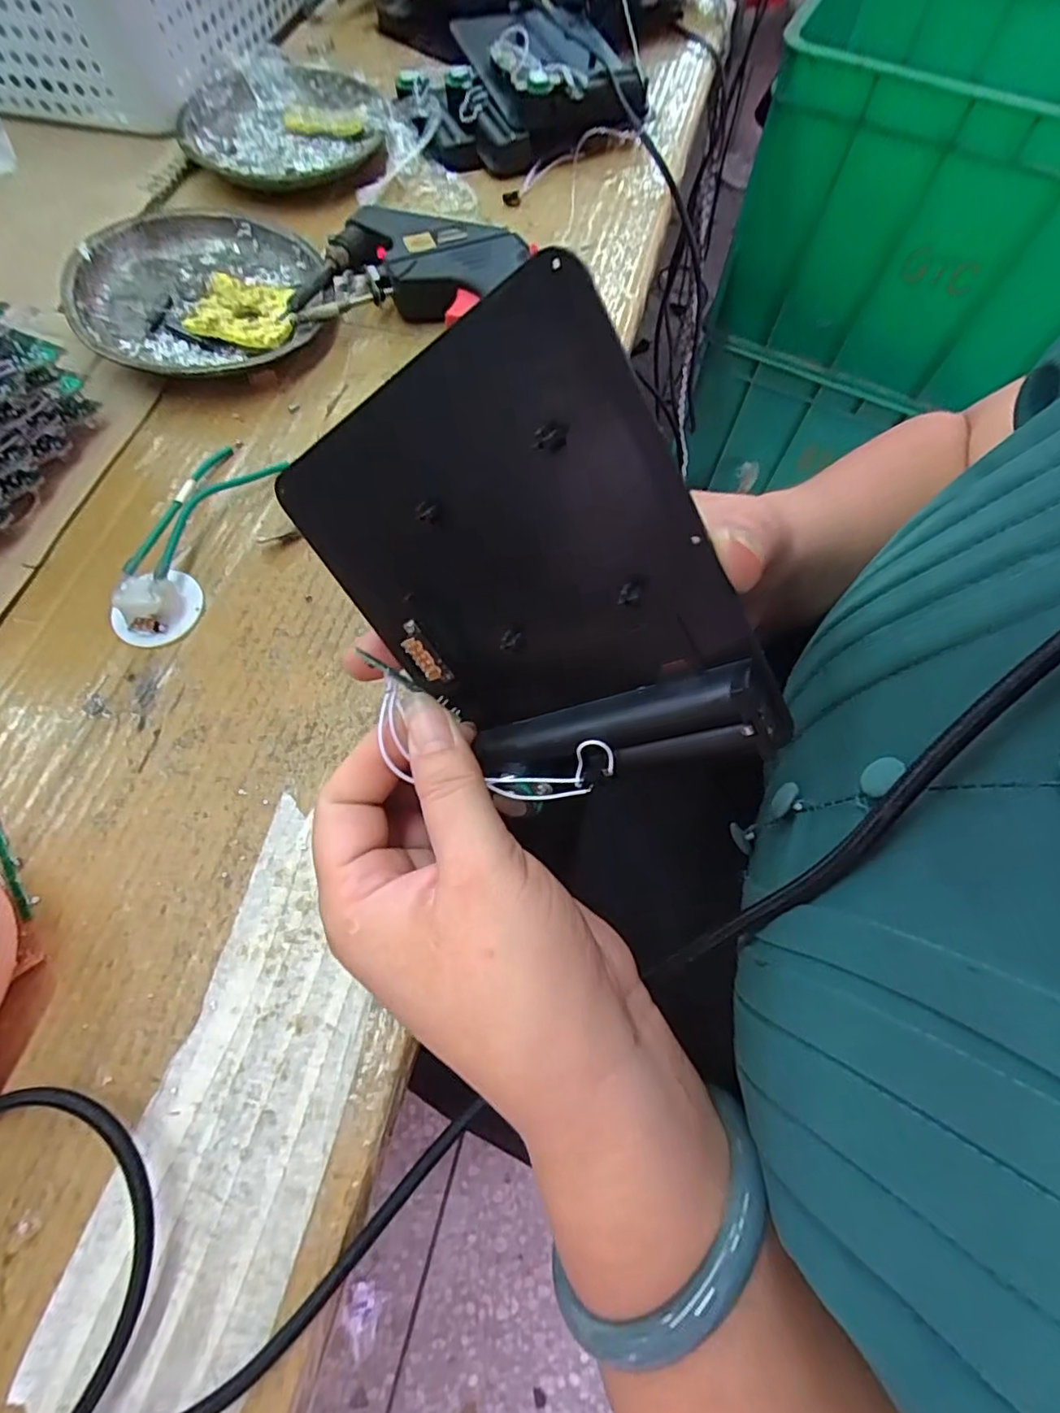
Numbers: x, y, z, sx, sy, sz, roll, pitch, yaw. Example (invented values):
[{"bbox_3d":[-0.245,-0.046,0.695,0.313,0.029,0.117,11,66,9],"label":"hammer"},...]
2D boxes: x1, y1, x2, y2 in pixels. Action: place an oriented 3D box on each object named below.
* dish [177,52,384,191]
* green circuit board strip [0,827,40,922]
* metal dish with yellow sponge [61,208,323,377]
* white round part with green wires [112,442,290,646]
[{"bbox_3d":[-0.172,-0.412,0.423,0.142,0.029,0.128,-15,67,-8],"label":"dish"},{"bbox_3d":[-0.215,0.061,0.243,0.007,0.004,0.057,-35,72,-16],"label":"green circuit board strip"},{"bbox_3d":[-0.196,-0.246,0.357,0.134,0.033,0.139,-9,67,-6],"label":"metal dish with yellow sponge"},{"bbox_3d":[-0.170,-0.088,0.300,0.040,0.018,0.124,13,66,4],"label":"white round part with green wires"}]

